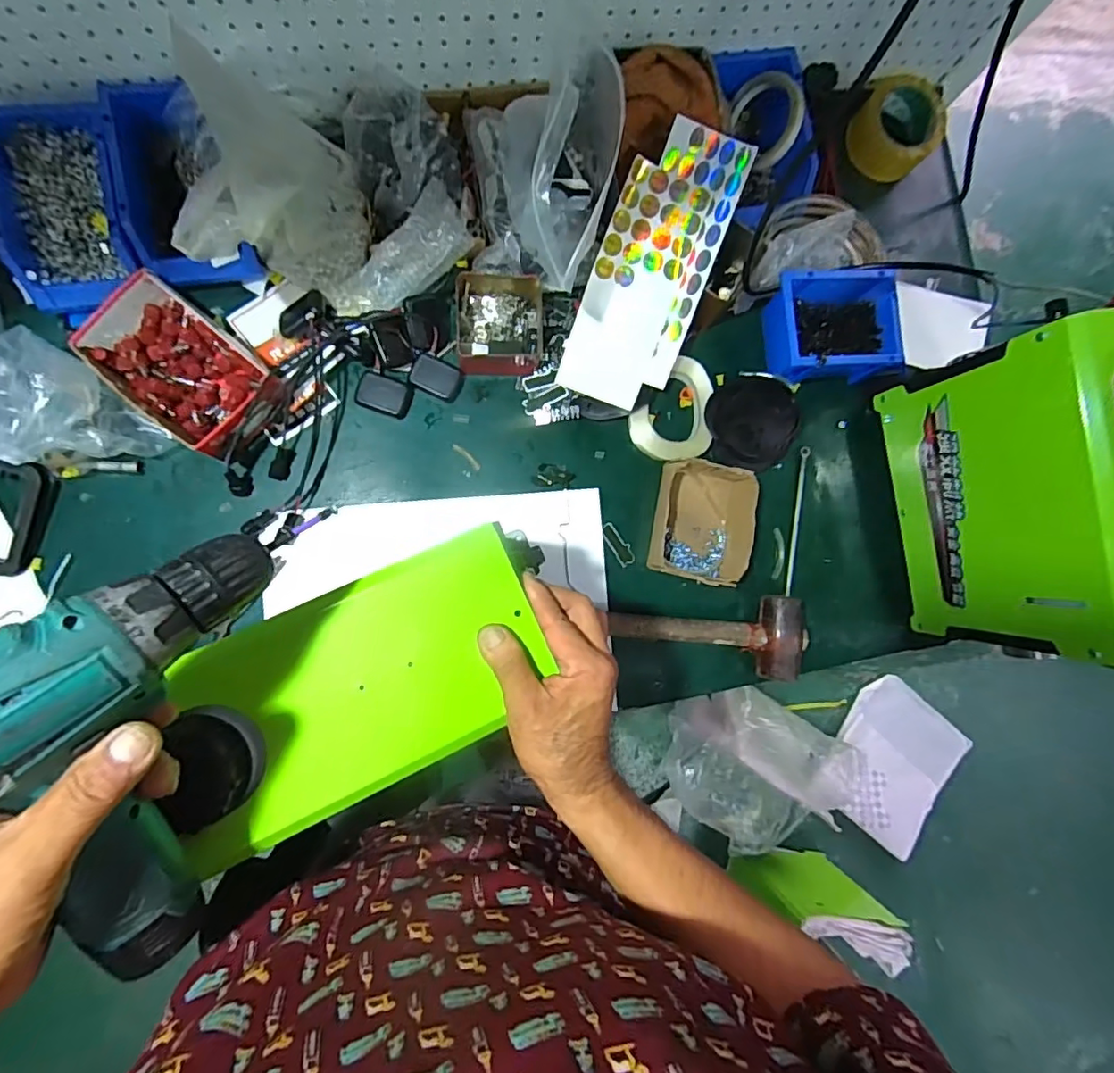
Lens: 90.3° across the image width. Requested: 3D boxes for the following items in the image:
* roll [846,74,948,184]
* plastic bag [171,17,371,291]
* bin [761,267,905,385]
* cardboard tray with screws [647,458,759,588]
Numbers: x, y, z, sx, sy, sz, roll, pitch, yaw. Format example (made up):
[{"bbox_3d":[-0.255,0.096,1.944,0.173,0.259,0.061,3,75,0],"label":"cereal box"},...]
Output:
[{"bbox_3d":[0.441,-0.534,0.717,0.118,0.059,0.113,0,87,-7],"label":"roll"},{"bbox_3d":[-0.265,-0.313,0.528,0.127,0.187,0.161,0,87,-7],"label":"plastic bag"},{"bbox_3d":[0.346,-0.254,0.683,0.169,0.067,0.126,-7,88,-8],"label":"bin"},{"bbox_3d":[0.172,-0.015,0.663,0.116,0.048,0.140,11,86,-7],"label":"cardboard tray with screws"}]

